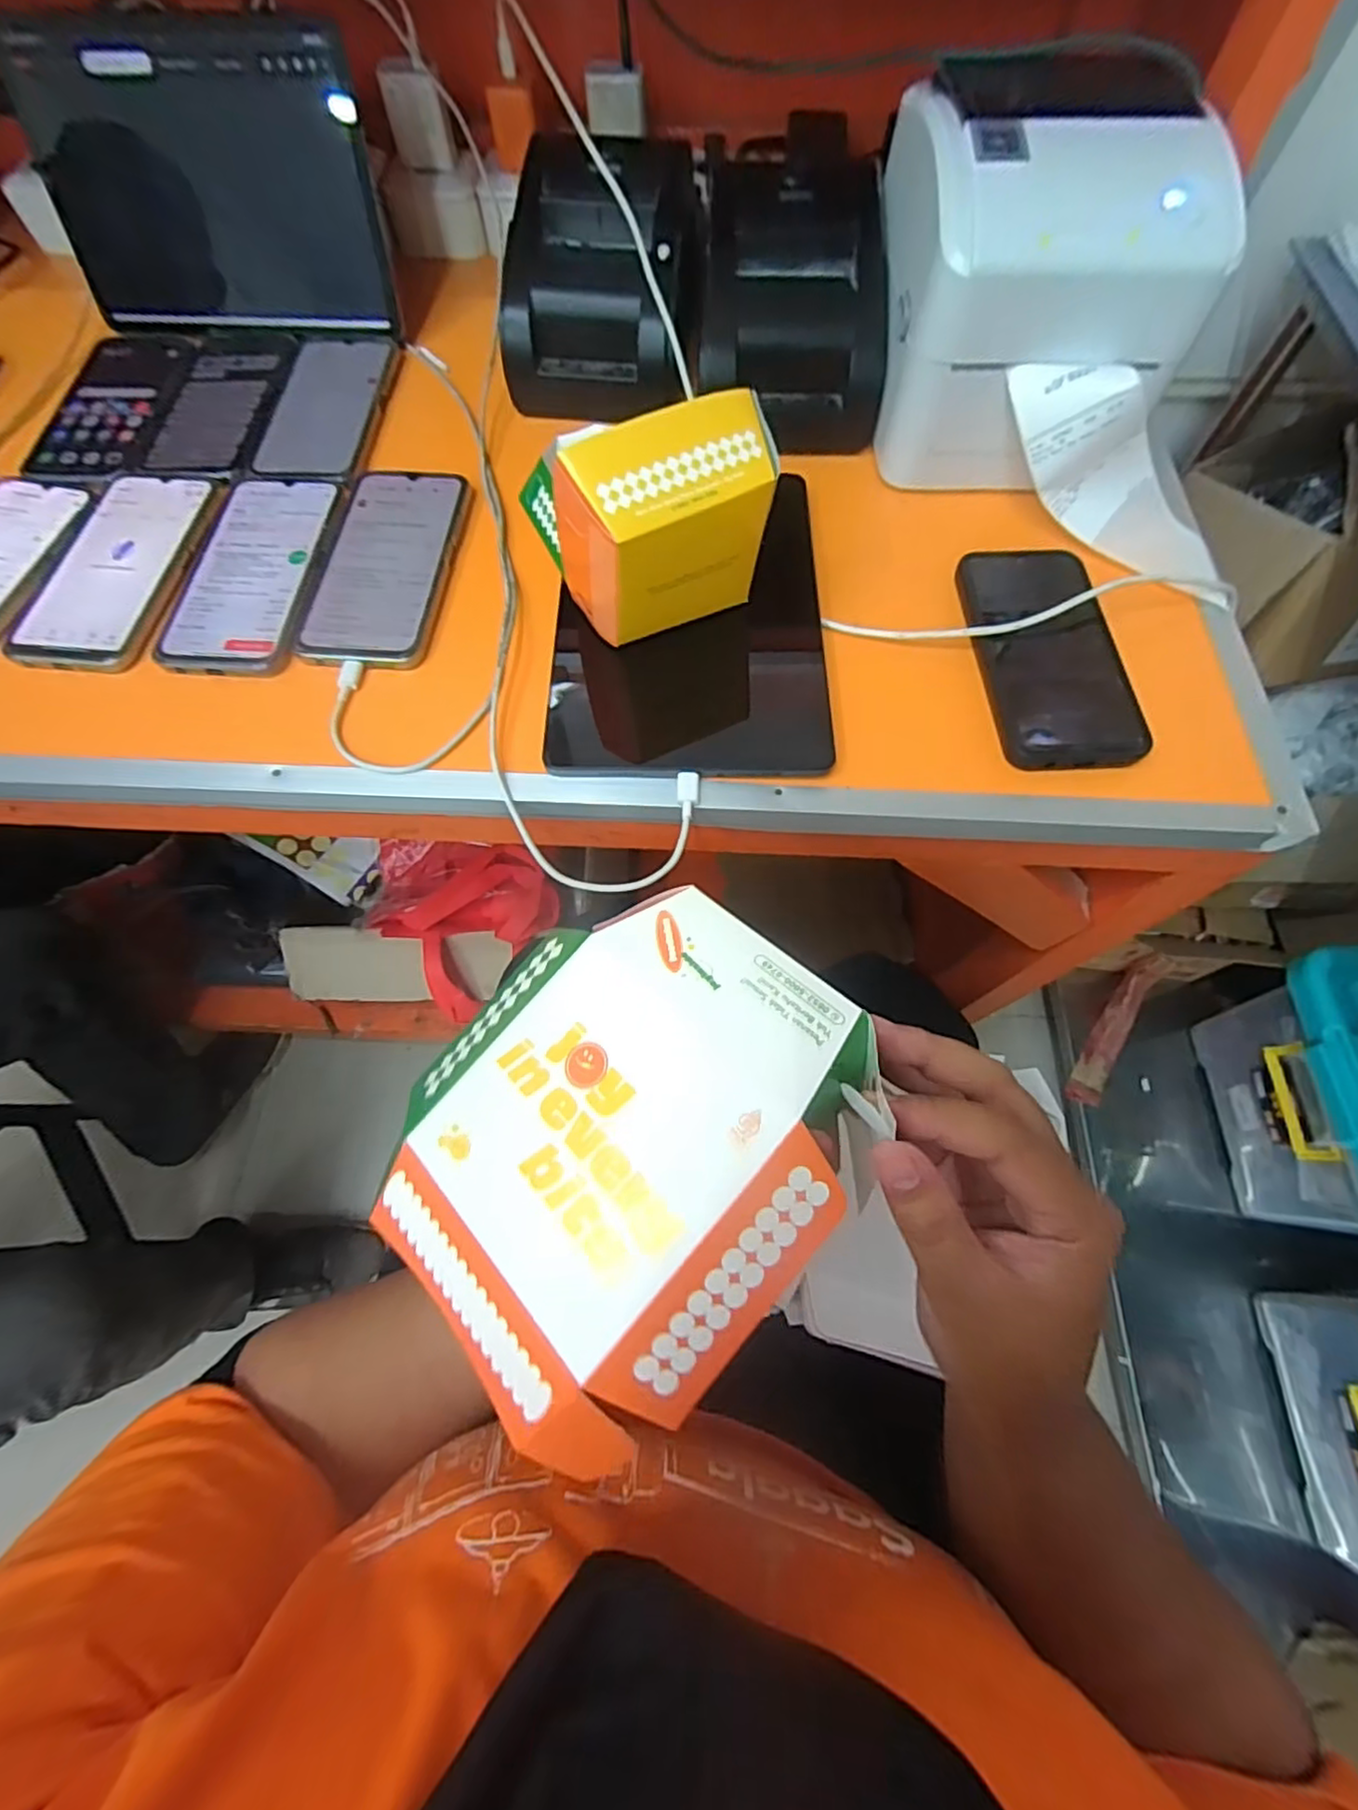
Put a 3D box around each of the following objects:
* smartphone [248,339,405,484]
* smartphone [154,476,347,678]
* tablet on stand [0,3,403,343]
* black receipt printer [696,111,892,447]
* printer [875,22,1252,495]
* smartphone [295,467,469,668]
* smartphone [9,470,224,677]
[{"bbox_3d":[-0.270,-0.378,0.508,0.085,0.005,0.167,3,67,1],"label":"smartphone"},{"bbox_3d":[-0.280,-0.225,0.444,0.088,0.008,0.169,2,67,1],"label":"smartphone"},{"bbox_3d":[-0.355,-0.547,0.510,0.256,0.164,0.045,5,50,2],"label":"tablet on stand"},{"bbox_3d":[0.077,-0.429,0.478,0.129,0.100,0.160,-1,67,0],"label":"black receipt printer"},{"bbox_3d":[0.227,-0.404,0.443,0.170,0.155,0.202,1,67,1],"label":"printer"},{"bbox_3d":[-0.193,-0.229,0.444,0.084,0.012,0.171,3,67,1],"label":"smartphone"},{"bbox_3d":[-0.374,-0.231,0.449,0.087,0.009,0.175,6,67,3],"label":"smartphone"}]

